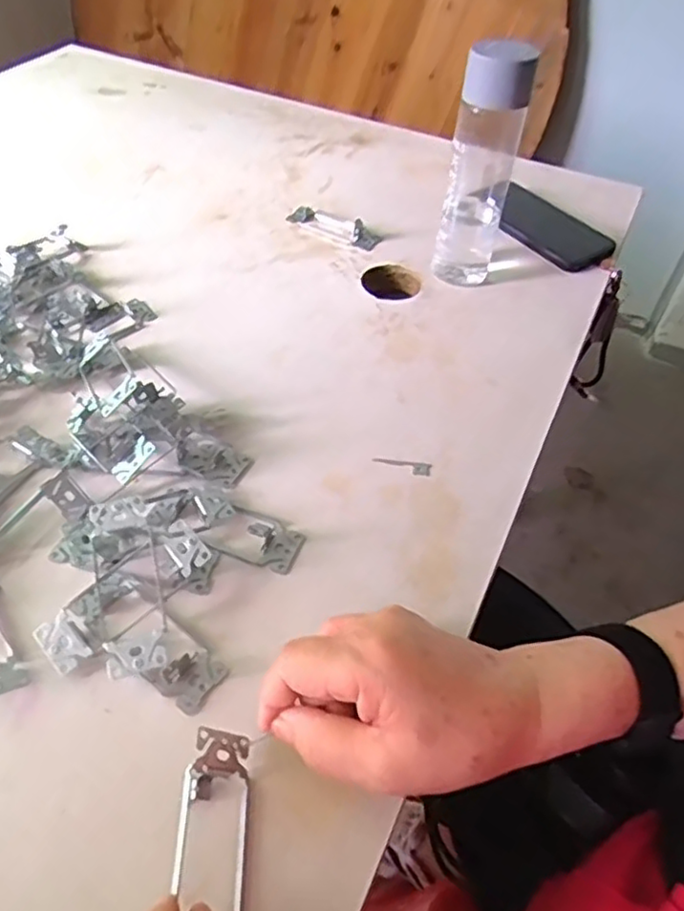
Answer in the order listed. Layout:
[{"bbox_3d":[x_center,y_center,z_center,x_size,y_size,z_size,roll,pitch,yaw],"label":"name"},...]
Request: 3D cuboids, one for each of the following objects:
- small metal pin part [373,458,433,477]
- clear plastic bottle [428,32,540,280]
[{"bbox_3d":[0.046,0.009,0.485,0.044,0.004,0.013,4,50,0],"label":"small metal pin part"},{"bbox_3d":[0.125,-0.256,0.573,0.055,0.209,0.062,13,50,7],"label":"clear plastic bottle"}]

